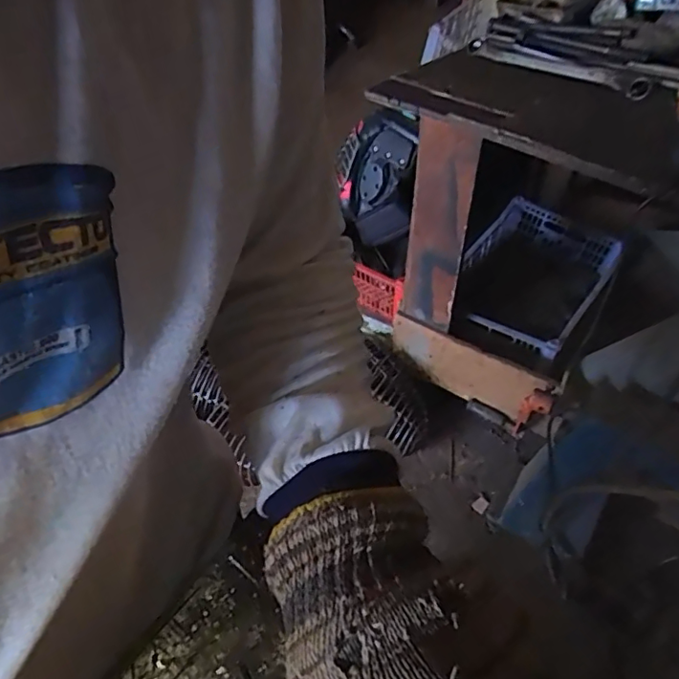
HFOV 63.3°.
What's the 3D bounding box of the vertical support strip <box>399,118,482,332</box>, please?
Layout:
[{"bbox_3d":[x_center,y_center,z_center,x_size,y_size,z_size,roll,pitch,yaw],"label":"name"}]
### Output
[{"bbox_3d":[0.186,-0.205,1.096,0.132,0.500,0.025,33,59,26],"label":"vertical support strip"}]

